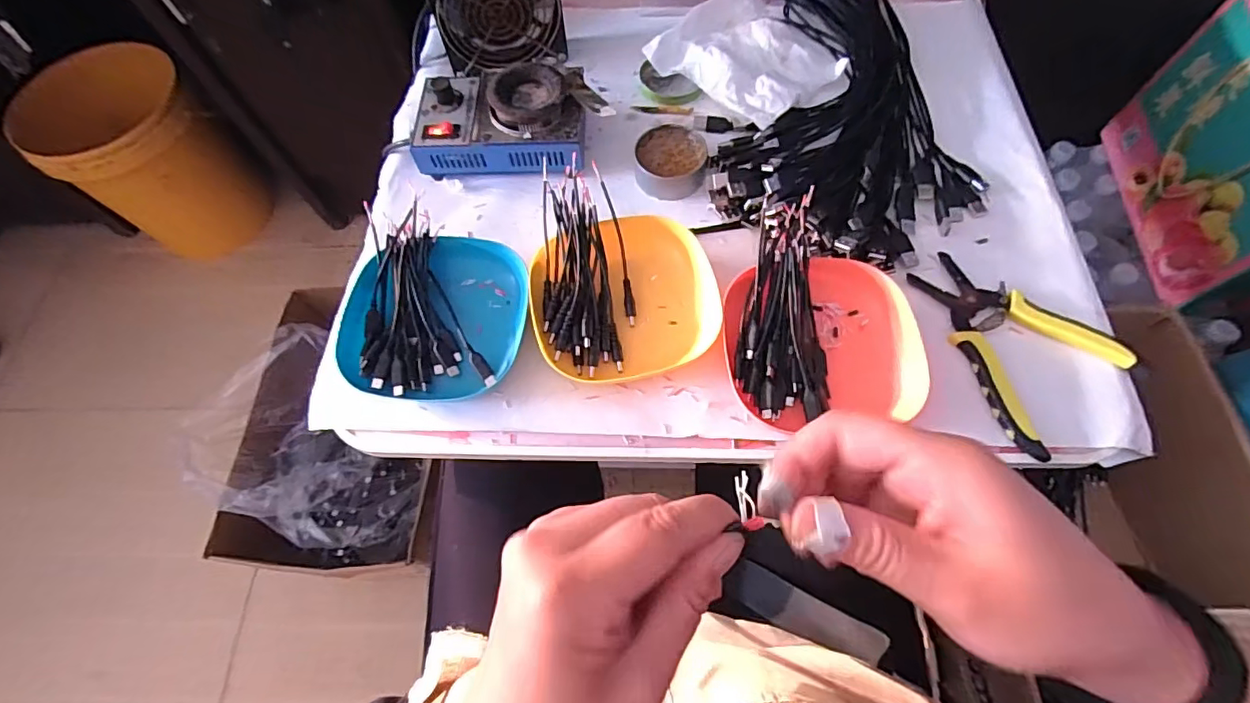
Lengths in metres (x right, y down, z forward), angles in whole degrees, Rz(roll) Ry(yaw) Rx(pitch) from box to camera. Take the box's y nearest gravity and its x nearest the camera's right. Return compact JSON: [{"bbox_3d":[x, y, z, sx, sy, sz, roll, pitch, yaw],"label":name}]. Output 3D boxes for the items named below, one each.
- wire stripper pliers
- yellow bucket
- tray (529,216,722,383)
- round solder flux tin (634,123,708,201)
[{"bbox_3d":[0.293,-0.014,0.418,0.114,0.010,0.155,-28,68,-10],"label":"wire stripper pliers"},{"bbox_3d":[-0.885,-0.362,1.046,0.245,0.320,0.256,-1,66,2],"label":"yellow bucket"},{"bbox_3d":[-0.001,-0.042,0.436,0.140,0.029,0.125,-19,67,-6],"label":"tray"},{"bbox_3d":[0.041,-0.170,0.495,0.062,0.022,0.066,-2,66,2],"label":"round solder flux tin"}]

